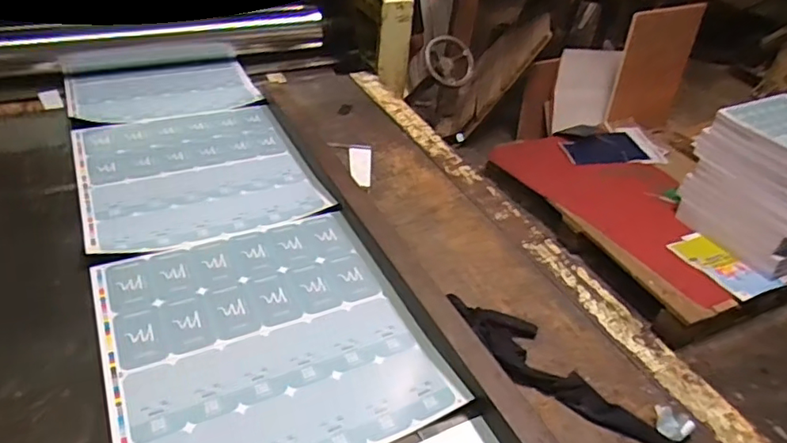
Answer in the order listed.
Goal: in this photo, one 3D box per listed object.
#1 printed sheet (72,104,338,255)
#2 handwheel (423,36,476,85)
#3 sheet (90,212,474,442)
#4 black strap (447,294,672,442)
[{"bbox_3d":[-0.336,-0.089,0.965,0.351,0.009,0.375,-14,42,-24],"label":"printed sheet"},{"bbox_3d":[0.131,-0.369,1.309,0.129,0.099,0.037,38,-1,-24],"label":"handwheel"},{"bbox_3d":[-0.157,0.134,0.697,0.355,0.009,0.380,-14,42,-23],"label":"sheet"},{"bbox_3d":[0.219,0.187,0.658,0.349,0.031,0.082,29,44,28],"label":"black strap"}]

